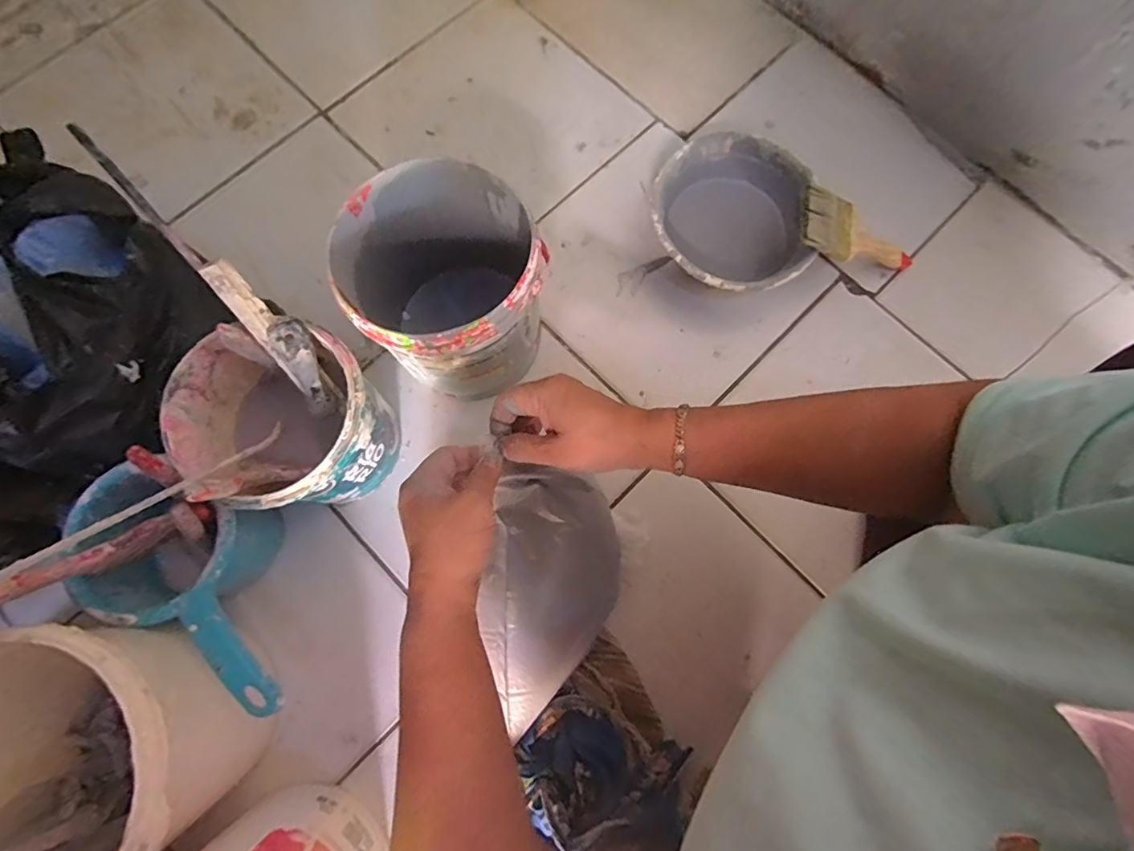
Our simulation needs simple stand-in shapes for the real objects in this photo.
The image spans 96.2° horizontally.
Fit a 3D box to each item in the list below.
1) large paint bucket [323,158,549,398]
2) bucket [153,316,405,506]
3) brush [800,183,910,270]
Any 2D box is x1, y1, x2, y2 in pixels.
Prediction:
[{"bbox_3d":[-0.117,-0.132,0.529,0.179,0.195,0.171,0,78,-1],"label":"large paint bucket"},{"bbox_3d":[-0.264,0.002,0.500,0.163,0.188,0.149,0,78,-1],"label":"bucket"},{"bbox_3d":[0.346,-0.220,0.603,0.185,0.025,0.056,12,78,-26],"label":"brush"}]

